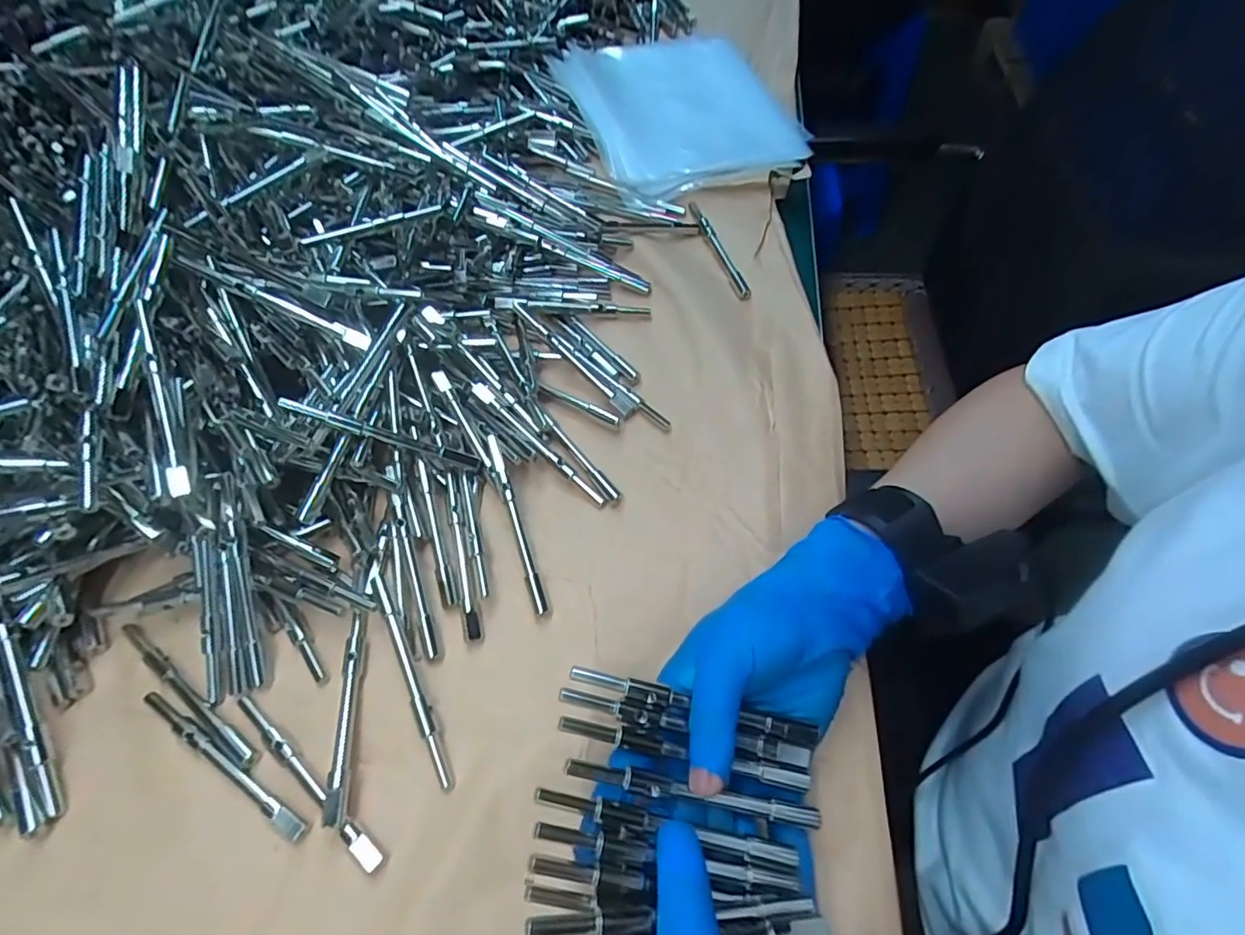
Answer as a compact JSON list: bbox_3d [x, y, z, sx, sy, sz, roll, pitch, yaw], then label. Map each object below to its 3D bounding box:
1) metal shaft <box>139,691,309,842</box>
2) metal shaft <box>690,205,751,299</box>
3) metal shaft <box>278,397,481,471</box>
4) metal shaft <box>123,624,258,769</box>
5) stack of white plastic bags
[{"bbox_3d":[-0.197,0.145,0.286,0.111,0.006,0.009,29,65,17],"label":"metal shaft"},{"bbox_3d":[0.076,-0.174,0.462,0.009,0.007,0.112,-16,61,-7],"label":"metal shaft"},{"bbox_3d":[-0.139,-0.019,0.340,0.112,0.008,0.008,19,59,-16],"label":"metal shaft"},{"bbox_3d":[-0.228,0.116,0.303,0.114,0.007,0.009,30,65,18],"label":"metal shaft"},{"bbox_3d":[0.053,-0.353,0.551,0.194,0.022,0.255,-18,61,-8],"label":"stack of white plastic bags"}]

